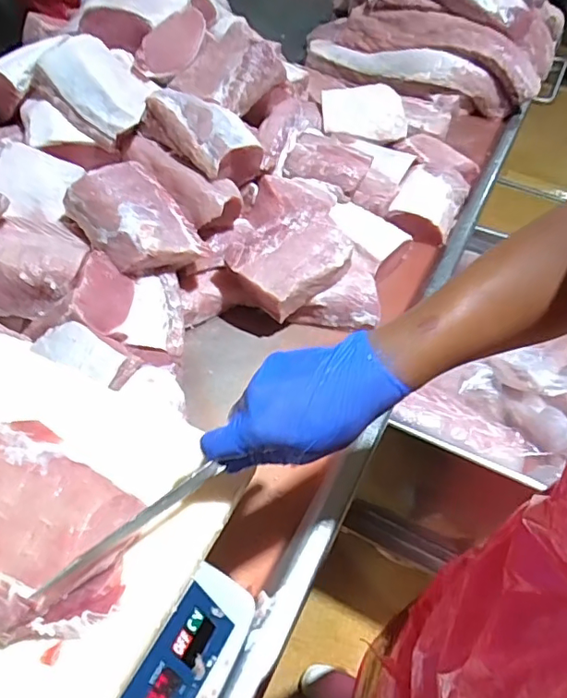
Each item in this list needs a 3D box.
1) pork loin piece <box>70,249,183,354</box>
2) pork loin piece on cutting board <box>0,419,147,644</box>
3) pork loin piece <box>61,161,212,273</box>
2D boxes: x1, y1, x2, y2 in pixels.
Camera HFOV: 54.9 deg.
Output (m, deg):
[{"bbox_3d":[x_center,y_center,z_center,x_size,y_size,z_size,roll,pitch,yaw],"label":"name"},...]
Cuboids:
[{"bbox_3d":[-0.216,-0.053,0.740,0.141,0.080,0.112,15,66,-32],"label":"pork loin piece"},{"bbox_3d":[-0.188,0.130,0.395,0.159,0.049,0.124,26,51,18],"label":"pork loin piece on cutting board"},{"bbox_3d":[-0.197,-0.170,0.752,0.134,0.075,0.166,-34,84,-41],"label":"pork loin piece"}]

